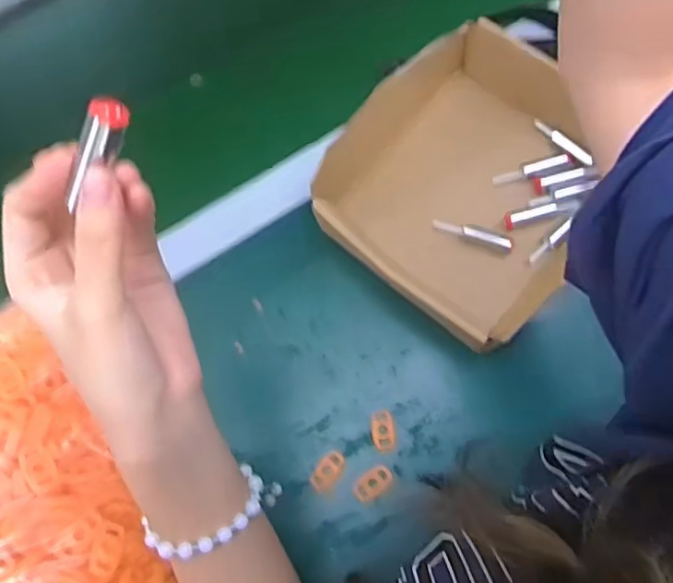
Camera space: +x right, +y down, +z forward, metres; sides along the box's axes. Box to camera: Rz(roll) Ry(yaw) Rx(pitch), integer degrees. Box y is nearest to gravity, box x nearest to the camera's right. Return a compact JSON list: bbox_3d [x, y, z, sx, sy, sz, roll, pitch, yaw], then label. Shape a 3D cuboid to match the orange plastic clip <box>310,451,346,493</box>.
[{"bbox_3d":[-0.007,0.140,0.492,0.018,0.006,0.033,35,79,10],"label":"orange plastic clip"}]

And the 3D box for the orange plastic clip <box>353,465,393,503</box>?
[{"bbox_3d":[0.028,0.148,0.487,0.032,0.005,0.018,-35,77,-7],"label":"orange plastic clip"}]

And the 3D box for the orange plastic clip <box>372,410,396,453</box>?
[{"bbox_3d":[0.037,0.110,0.498,0.018,0.006,0.032,-5,75,0],"label":"orange plastic clip"}]

